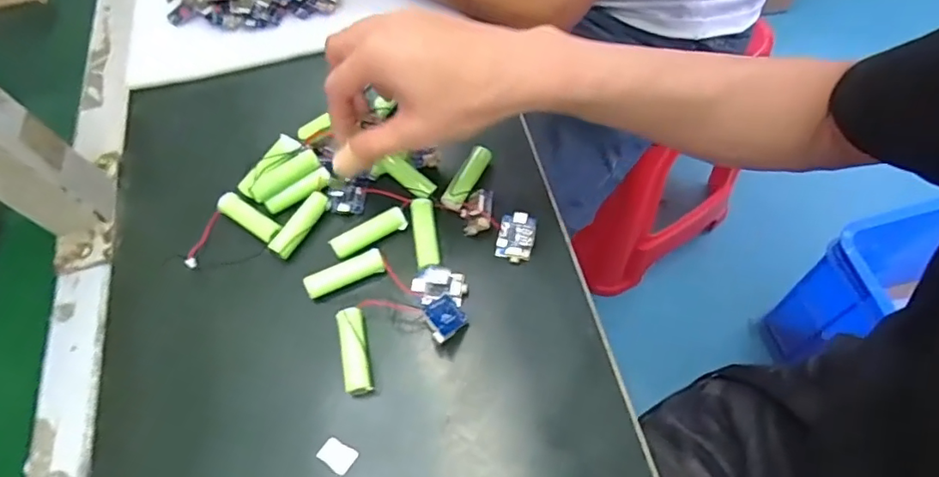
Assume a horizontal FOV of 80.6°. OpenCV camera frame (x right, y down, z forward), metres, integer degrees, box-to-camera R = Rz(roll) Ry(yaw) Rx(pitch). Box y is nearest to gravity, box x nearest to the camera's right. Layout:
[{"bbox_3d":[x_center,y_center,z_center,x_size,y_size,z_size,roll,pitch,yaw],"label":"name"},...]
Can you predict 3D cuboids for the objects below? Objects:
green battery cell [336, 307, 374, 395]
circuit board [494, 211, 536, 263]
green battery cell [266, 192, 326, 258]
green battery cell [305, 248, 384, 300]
[{"bbox_3d":[-0.068,0.067,0.327,0.016,0.017,0.050,-13,62,-3],"label":"green battery cell"},{"bbox_3d":[0.031,-0.001,0.361,0.023,0.008,0.032,12,63,10],"label":"circuit board"},{"bbox_3d":[-0.113,-0.009,0.372,0.015,0.013,0.049,26,66,16],"label":"green battery cell"},{"bbox_3d":[-0.080,0.022,0.355,0.050,0.014,0.015,-22,63,-8],"label":"green battery cell"}]

